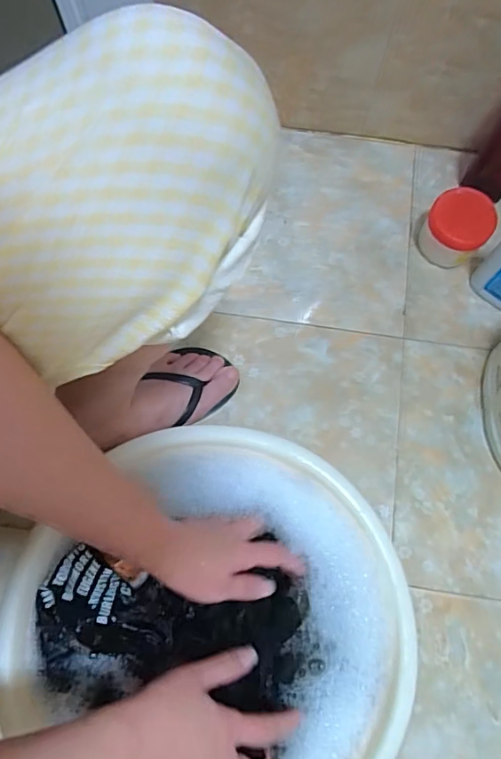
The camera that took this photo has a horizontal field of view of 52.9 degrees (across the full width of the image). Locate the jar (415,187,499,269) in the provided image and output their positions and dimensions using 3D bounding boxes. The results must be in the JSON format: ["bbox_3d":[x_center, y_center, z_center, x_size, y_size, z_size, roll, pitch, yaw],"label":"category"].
[{"bbox_3d":[0.260,-0.189,0.646,0.077,0.083,0.069,38,78,11],"label":"jar"}]

